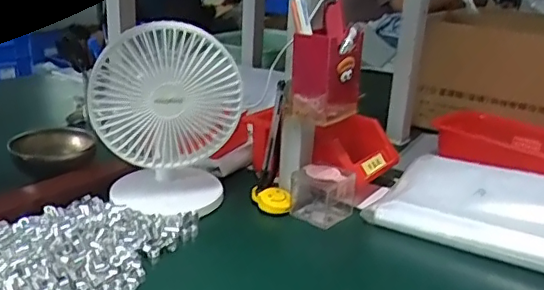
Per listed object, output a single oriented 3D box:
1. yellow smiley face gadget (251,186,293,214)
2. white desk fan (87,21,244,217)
[{"bbox_3d":[0.000,0.066,0.700,0.048,0.018,0.042,3,20,-2],"label":"yellow smiley face gadget"},{"bbox_3d":[-0.116,-0.038,0.676,0.158,0.203,0.107,5,20,5],"label":"white desk fan"}]

